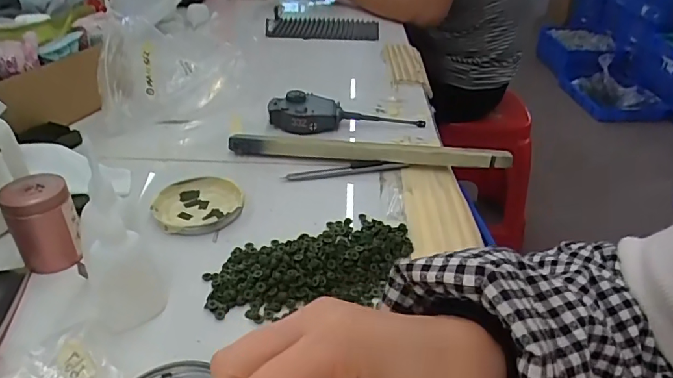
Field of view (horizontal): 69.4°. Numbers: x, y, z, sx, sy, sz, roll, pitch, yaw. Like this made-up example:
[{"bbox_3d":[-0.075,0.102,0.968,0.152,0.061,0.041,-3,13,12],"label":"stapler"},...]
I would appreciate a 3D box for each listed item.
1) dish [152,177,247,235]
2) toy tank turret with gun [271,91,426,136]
[{"bbox_3d":[-0.127,0.013,0.448,0.077,0.009,0.079,2,33,-1],"label":"dish"},{"bbox_3d":[0.013,-0.094,0.590,0.187,0.028,0.050,1,33,-2],"label":"toy tank turret with gun"}]

